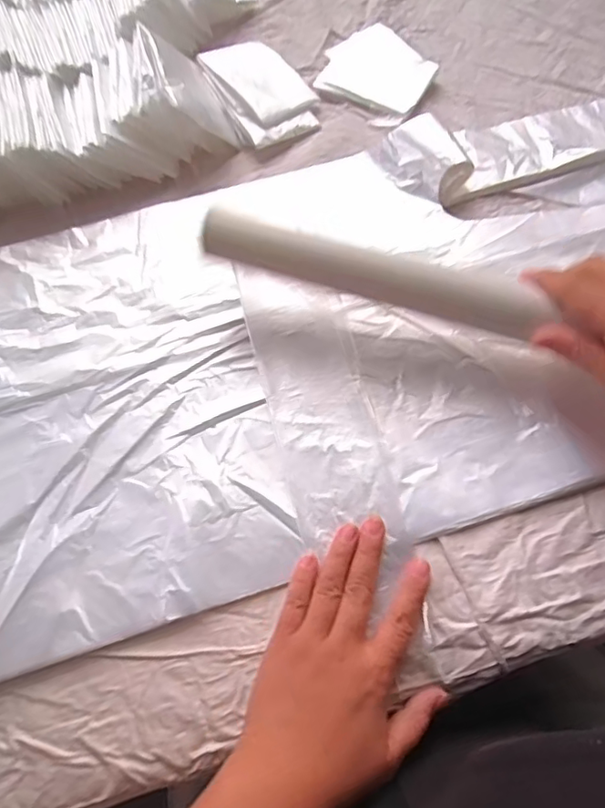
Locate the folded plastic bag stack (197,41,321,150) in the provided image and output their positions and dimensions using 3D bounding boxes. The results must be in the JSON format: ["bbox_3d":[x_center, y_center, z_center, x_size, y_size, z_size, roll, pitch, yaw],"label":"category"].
[{"bbox_3d":[-0.035,-0.274,0.502,0.075,0.024,0.107,-33,70,-11],"label":"folded plastic bag stack"}]

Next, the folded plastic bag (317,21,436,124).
[{"bbox_3d":[0.068,-0.298,0.515,0.102,0.011,0.094,40,74,17],"label":"folded plastic bag"}]

